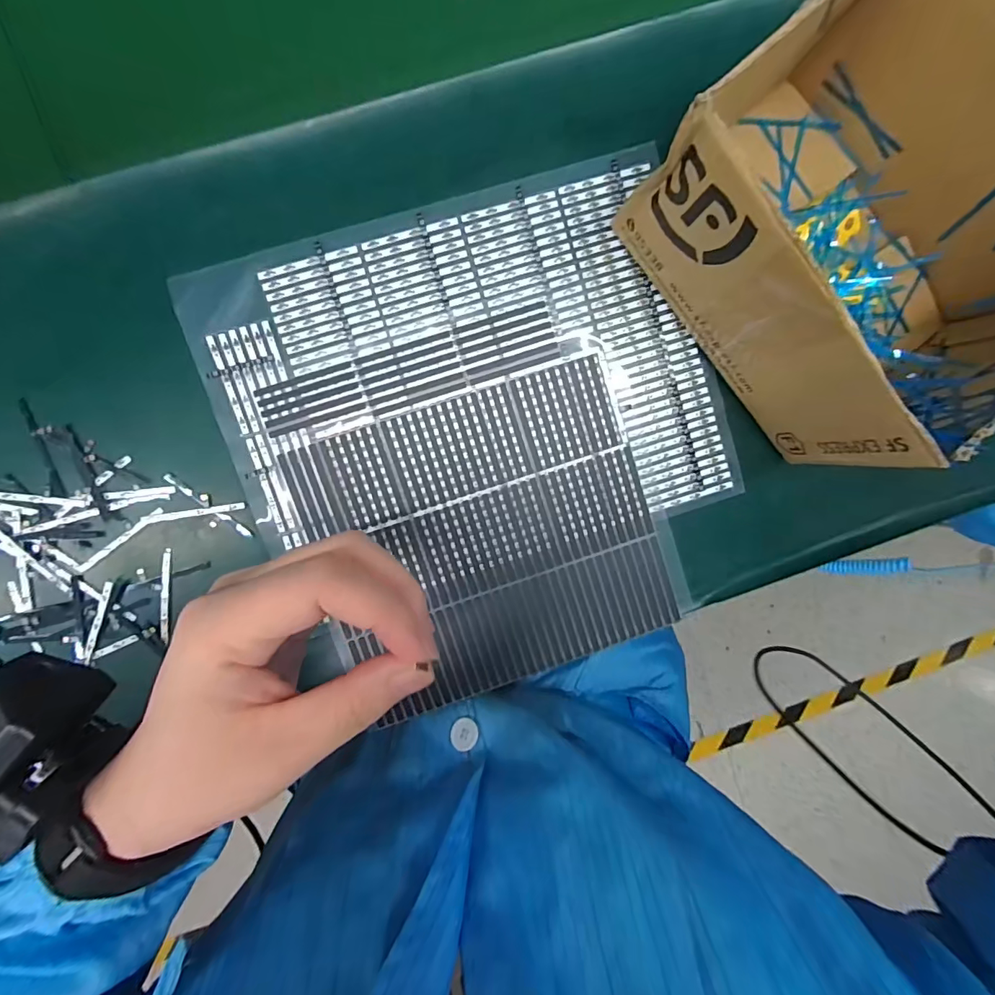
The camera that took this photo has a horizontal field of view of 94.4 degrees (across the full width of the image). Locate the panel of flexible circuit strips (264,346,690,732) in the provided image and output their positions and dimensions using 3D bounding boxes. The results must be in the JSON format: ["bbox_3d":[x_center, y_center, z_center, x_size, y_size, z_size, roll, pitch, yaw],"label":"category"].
[{"bbox_3d":[-0.004,0.027,0.295,0.217,0.008,0.188,-18,95,-3],"label":"panel of flexible circuit strips"}]

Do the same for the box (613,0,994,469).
[{"bbox_3d":[0.193,-0.137,0.249,0.152,0.104,0.192,-41,96,-1],"label":"box"}]

